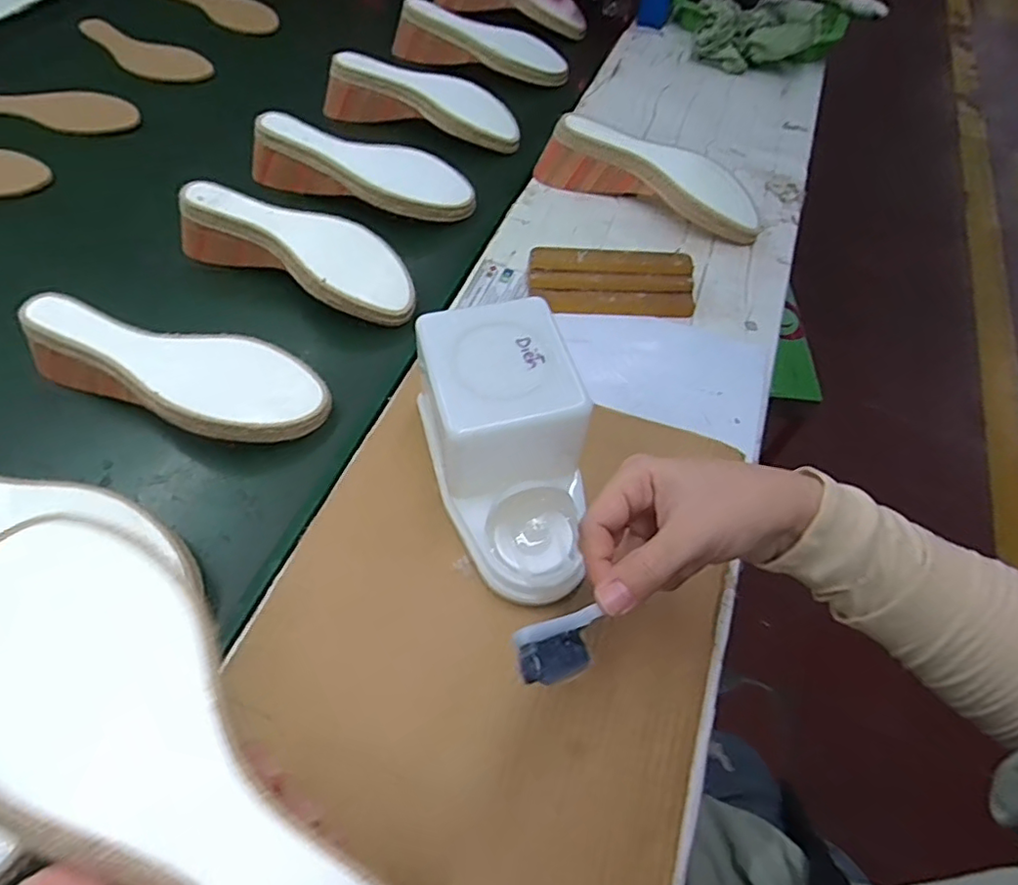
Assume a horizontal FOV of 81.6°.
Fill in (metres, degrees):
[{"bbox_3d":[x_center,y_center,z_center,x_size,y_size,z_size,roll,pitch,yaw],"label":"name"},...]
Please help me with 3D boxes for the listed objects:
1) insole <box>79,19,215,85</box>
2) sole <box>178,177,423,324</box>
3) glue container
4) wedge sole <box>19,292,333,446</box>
[{"bbox_3d":[-0.506,-0.532,0.807,0.211,0.005,0.074,23,66,6],"label":"insole"},{"bbox_3d":[-0.198,-0.187,0.572,0.242,0.072,0.090,25,58,13],"label":"sole"},{"bbox_3d":[-0.001,0.009,0.406,0.105,0.106,0.183,-11,57,-10],"label":"glue container"},{"bbox_3d":[-0.269,-0.059,0.484,0.230,0.077,0.087,18,57,9],"label":"wedge sole"}]

